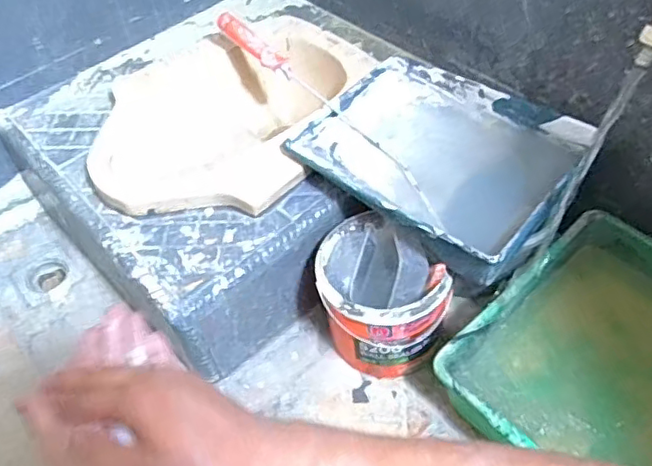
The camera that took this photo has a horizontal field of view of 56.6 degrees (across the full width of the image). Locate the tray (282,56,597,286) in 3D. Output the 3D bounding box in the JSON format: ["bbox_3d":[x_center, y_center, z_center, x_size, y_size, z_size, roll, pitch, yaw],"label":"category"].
[{"bbox_3d":[0.163,-0.103,0.875,0.376,0.088,0.284,34,61,29],"label":"tray"}]

